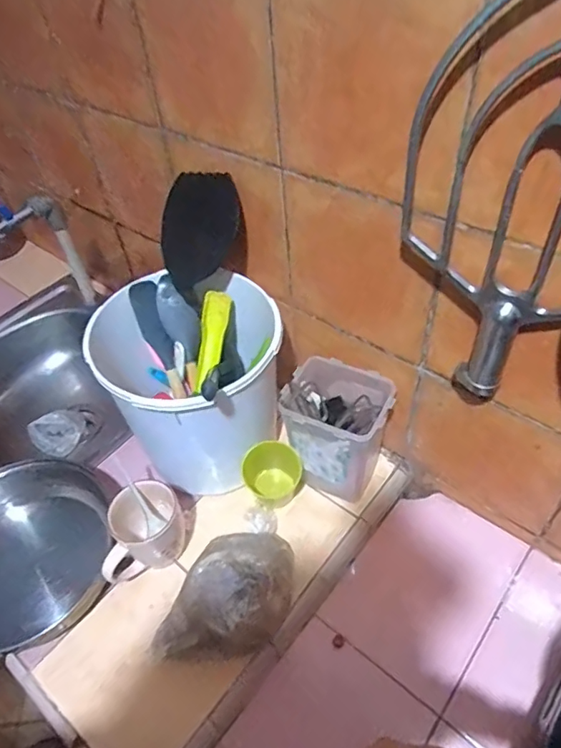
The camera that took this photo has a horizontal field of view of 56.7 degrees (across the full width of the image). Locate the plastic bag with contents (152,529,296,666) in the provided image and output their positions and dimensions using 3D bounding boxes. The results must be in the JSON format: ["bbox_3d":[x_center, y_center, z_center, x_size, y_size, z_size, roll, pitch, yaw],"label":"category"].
[{"bbox_3d":[-0.057,0.276,0.628,0.118,0.101,0.173,21,54,23],"label":"plastic bag with contents"}]

